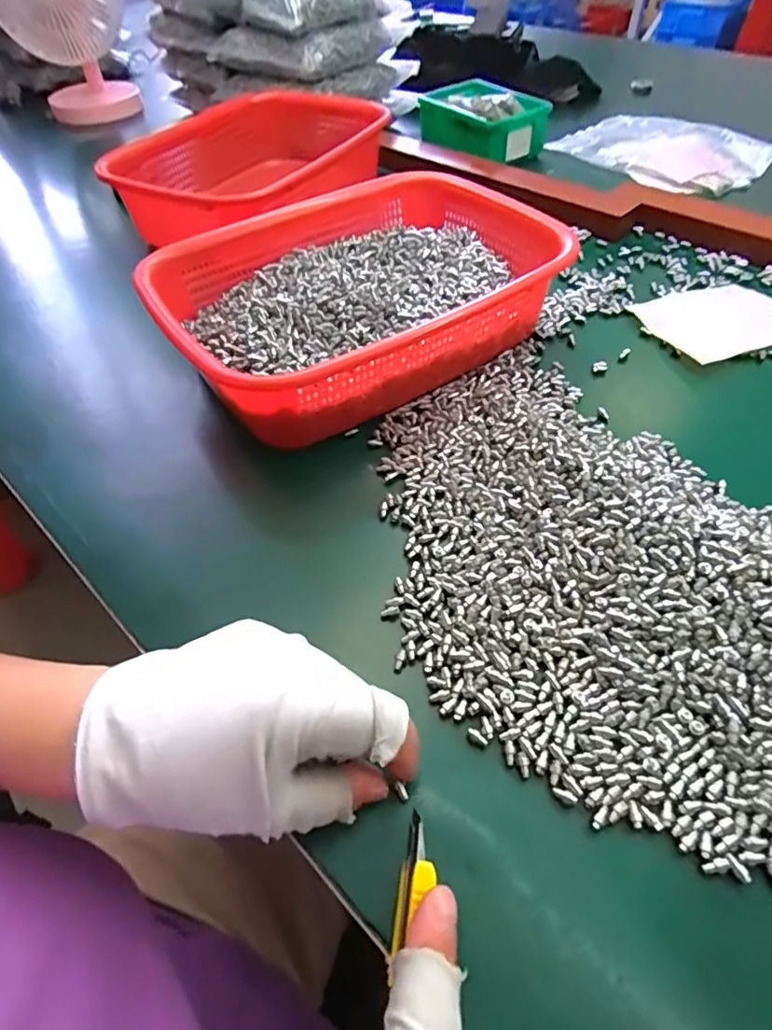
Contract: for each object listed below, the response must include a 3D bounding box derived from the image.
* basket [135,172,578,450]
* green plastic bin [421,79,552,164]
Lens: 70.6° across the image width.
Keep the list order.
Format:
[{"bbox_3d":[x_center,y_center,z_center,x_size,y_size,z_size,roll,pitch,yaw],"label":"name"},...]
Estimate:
[{"bbox_3d":[-0.021,-0.164,0.410,0.272,0.071,0.205,-30,56,-19],"label":"basket"},{"bbox_3d":[0.120,-0.487,0.675,0.105,0.050,0.149,-27,55,-17],"label":"green plastic bin"}]

